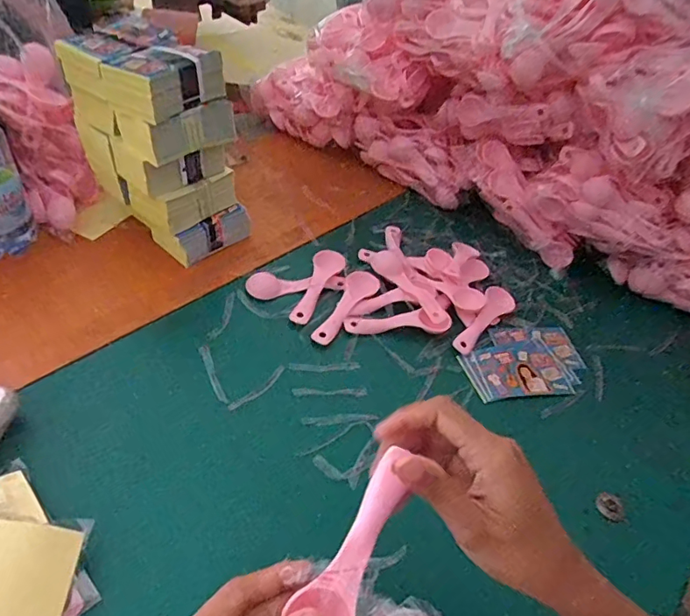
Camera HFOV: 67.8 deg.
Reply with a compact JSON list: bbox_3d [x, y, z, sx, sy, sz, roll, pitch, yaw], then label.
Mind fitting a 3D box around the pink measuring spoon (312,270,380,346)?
[{"bbox_3d":[0.003,-0.002,0.558,0.036,0.010,0.117,25,45,12],"label":"pink measuring spoon"}]

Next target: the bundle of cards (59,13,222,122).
[{"bbox_3d":[-0.191,-0.231,0.492,0.131,0.049,0.096,33,48,19],"label":"bundle of cards"}]

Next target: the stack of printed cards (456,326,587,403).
[{"bbox_3d":[0.190,0.055,0.542,0.136,0.013,0.095,-2,46,-15],"label":"stack of printed cards"}]

